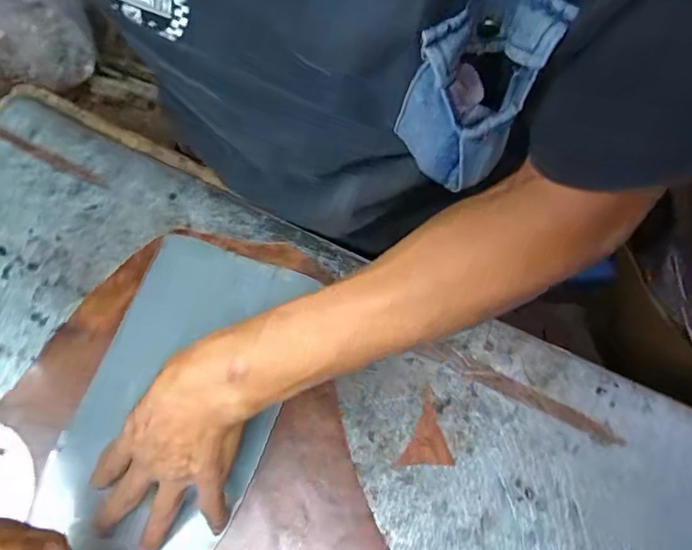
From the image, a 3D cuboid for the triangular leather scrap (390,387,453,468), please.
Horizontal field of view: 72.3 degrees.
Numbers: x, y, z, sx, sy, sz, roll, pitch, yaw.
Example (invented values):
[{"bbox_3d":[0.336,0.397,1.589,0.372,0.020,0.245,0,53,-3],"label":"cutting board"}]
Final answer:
[{"bbox_3d":[0.061,0.127,0.392,0.046,0.004,0.058,-1,66,-3],"label":"triangular leather scrap"}]

